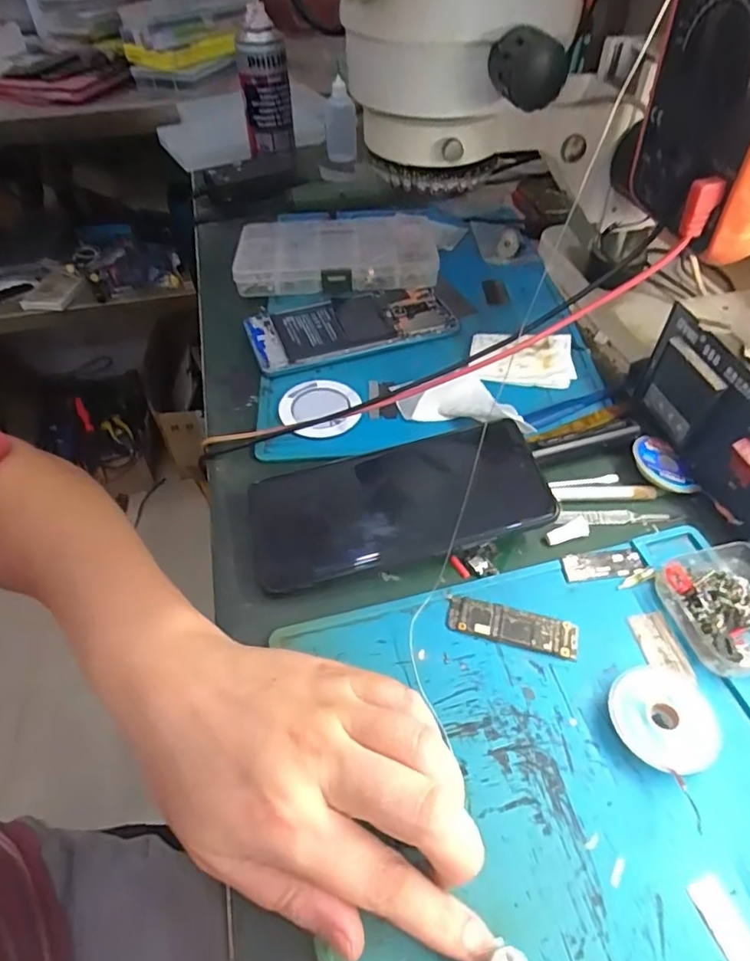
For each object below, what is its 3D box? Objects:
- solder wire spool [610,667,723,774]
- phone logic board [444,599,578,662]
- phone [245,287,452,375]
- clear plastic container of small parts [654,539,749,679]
[{"bbox_3d":[0.130,0.107,0.252,0.046,0.012,0.044,-1,50,1],"label":"solder wire spool"},{"bbox_3d":[0.070,0.074,0.286,0.065,0.005,0.019,11,51,11],"label":"phone logic board"},{"bbox_3d":[-0.019,-0.125,0.450,0.161,0.011,0.071,-17,51,-12],"label":"phone"},{"bbox_3d":[0.185,0.061,0.282,0.066,0.020,0.063,-11,50,-8],"label":"clear plastic container of small parts"}]

